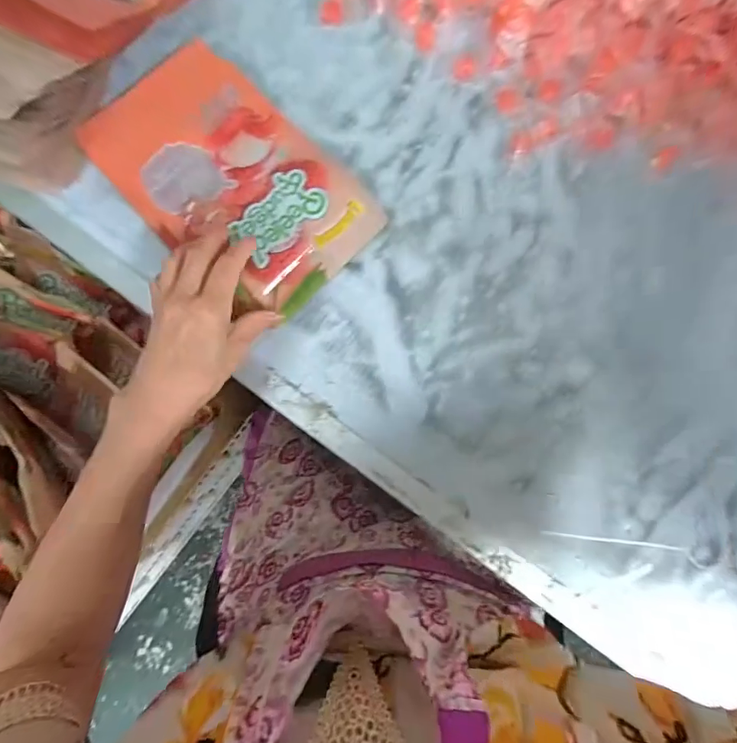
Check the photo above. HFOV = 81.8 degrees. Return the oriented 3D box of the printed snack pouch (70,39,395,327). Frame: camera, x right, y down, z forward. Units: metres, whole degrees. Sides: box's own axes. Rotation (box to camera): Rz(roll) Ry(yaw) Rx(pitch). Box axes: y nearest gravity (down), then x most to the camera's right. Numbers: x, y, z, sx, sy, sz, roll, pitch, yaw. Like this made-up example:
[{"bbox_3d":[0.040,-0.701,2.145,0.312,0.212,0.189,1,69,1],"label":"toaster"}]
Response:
[{"bbox_3d":[-0.129,-0.181,0.405,0.250,0.024,0.160,44,87,6],"label":"printed snack pouch"}]

